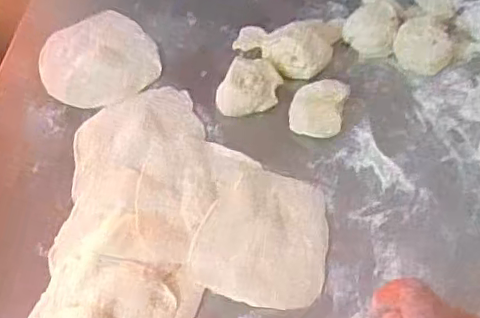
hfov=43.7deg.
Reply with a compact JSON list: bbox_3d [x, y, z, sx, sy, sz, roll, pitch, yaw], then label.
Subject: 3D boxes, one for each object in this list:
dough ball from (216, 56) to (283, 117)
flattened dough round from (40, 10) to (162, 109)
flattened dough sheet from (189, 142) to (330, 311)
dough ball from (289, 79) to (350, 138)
[{"bbox_3d":[0.008,-0.065,0.540,0.058,0.024,0.051,-6,61,1],"label":"dough ball"},{"bbox_3d":[-0.135,-0.094,0.571,0.103,0.008,0.107,-2,61,3],"label":"flattened dough round"},{"bbox_3d":[0.019,0.052,0.484,0.103,0.013,0.129,5,62,7],"label":"flattened dough sheet"},{"bbox_3d":[0.069,-0.045,0.525,0.045,0.025,0.047,-2,61,3],"label":"dough ball"}]

